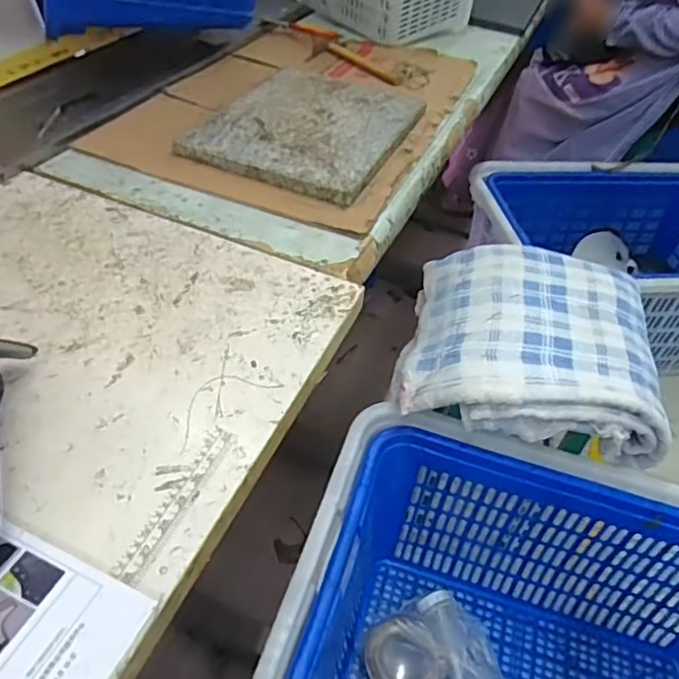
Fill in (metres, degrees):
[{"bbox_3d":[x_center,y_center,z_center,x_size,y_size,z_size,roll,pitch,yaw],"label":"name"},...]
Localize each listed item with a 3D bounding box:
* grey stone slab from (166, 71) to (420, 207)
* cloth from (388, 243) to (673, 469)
[{"bbox_3d":[-0.046,-0.368,1.031,0.300,0.029,0.393,19,46,13],"label":"grey stone slab"},{"bbox_3d":[0.344,-0.002,1.100,0.443,0.121,0.418,9,44,3],"label":"cloth"}]

